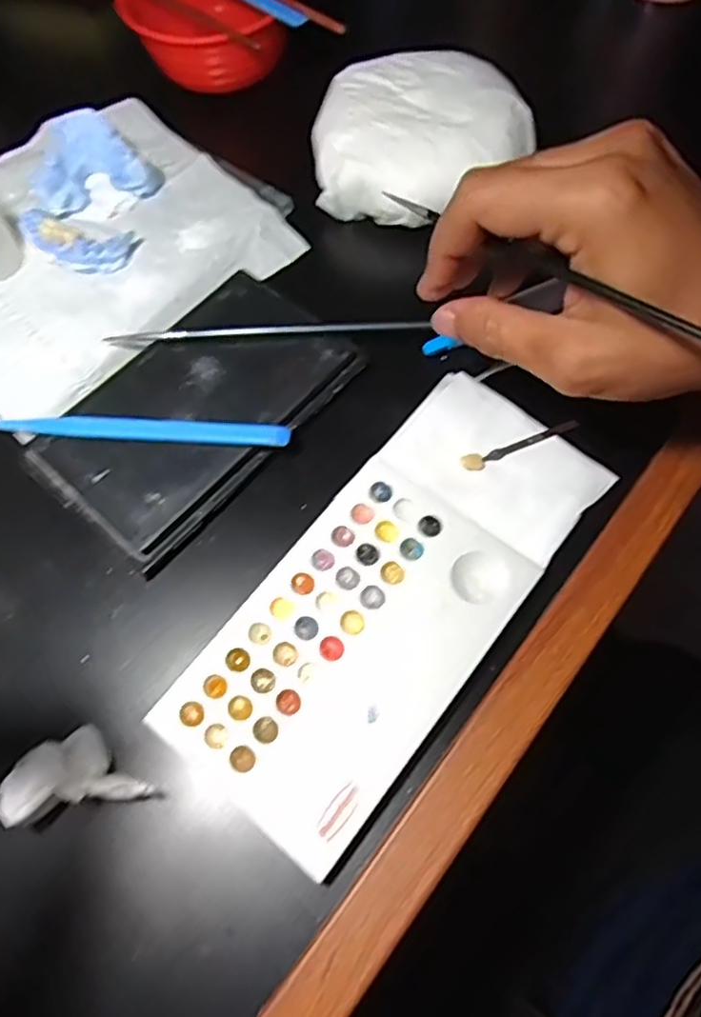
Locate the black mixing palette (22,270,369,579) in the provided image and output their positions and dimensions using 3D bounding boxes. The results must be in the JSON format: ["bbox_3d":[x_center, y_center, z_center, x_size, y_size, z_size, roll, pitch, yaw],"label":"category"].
[{"bbox_3d":[-0.075,-0.052,0.327,0.090,0.011,0.149,40,72,17],"label":"black mixing palette"}]

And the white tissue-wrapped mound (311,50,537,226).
[{"bbox_3d":[0.040,-0.212,0.379,0.117,0.034,0.103,-1,65,1],"label":"white tissue-wrapped mound"}]

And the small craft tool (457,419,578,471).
[{"bbox_3d":[0.082,-0.030,0.319,0.060,0.007,0.008,-18,66,-7],"label":"small craft tool"}]

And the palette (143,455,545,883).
[{"bbox_3d":[0.001,0.056,0.278,0.093,0.011,0.149,35,71,16],"label":"palette"}]

